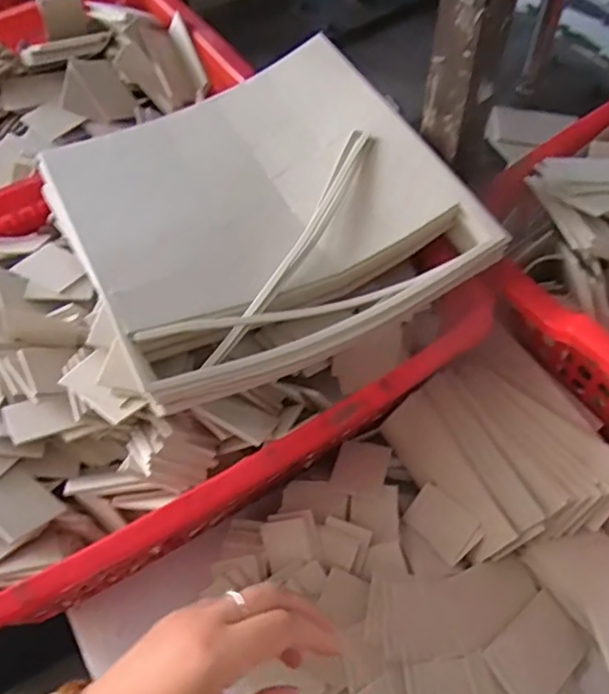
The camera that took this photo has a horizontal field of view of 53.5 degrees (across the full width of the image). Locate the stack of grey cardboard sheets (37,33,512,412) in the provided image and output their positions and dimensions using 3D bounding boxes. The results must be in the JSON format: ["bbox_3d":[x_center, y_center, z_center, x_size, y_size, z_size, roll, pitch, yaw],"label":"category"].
[{"bbox_3d":[-0.037,-0.118,0.477,0.278,0.051,0.278,-26,60,-13],"label":"stack of grey cardboard sheets"}]

